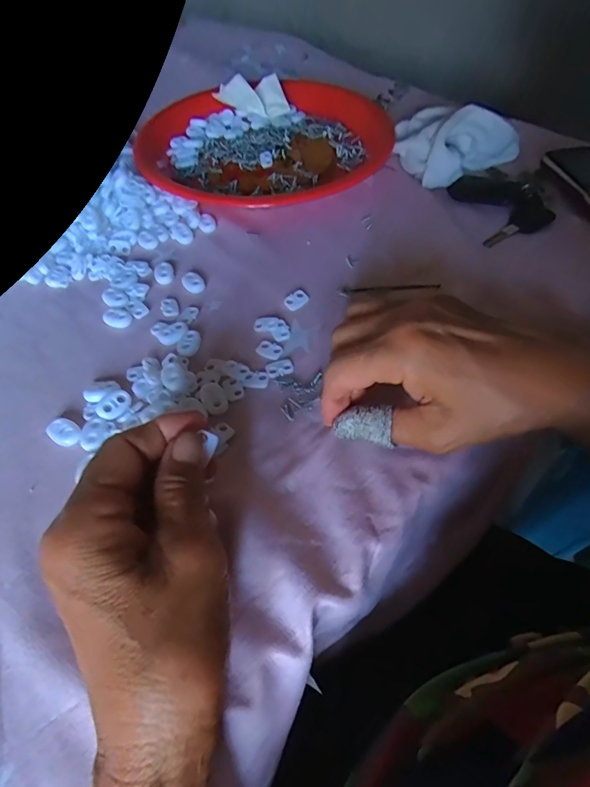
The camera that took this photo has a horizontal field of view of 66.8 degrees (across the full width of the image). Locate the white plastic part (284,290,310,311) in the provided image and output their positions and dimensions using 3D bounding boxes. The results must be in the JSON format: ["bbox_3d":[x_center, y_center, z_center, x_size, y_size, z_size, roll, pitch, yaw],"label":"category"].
[{"bbox_3d":[0.001,-0.071,0.340,0.019,0.004,0.015,-36,60,-21],"label":"white plastic part"}]

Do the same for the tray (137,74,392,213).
[{"bbox_3d":[-0.031,-0.265,0.463,0.258,0.030,0.214,-5,54,-1],"label":"tray"}]

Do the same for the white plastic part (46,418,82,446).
[{"bbox_3d":[-0.141,0.024,0.275,0.022,0.005,0.015,32,61,23],"label":"white plastic part"}]

